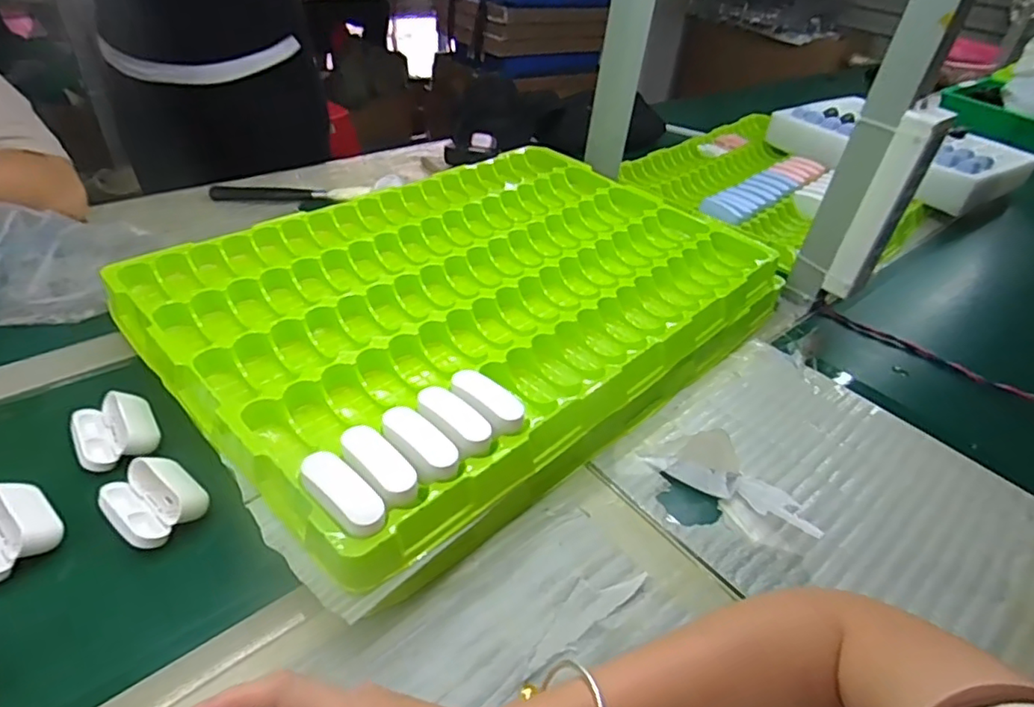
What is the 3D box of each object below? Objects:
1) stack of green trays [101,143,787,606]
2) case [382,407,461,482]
[{"bbox_3d":[-0.029,-0.067,0.600,0.396,0.078,0.573,34,46,30],"label":"stack of green trays"},{"bbox_3d":[-0.066,0.061,0.389,0.065,0.016,0.027,33,45,29],"label":"case"}]

